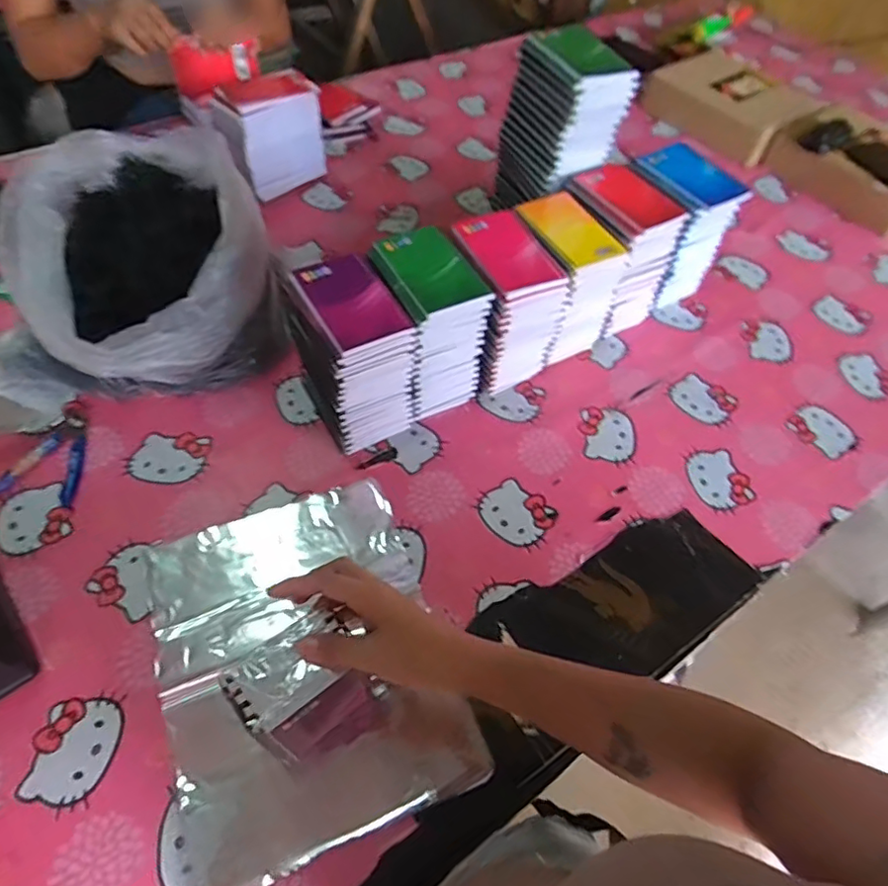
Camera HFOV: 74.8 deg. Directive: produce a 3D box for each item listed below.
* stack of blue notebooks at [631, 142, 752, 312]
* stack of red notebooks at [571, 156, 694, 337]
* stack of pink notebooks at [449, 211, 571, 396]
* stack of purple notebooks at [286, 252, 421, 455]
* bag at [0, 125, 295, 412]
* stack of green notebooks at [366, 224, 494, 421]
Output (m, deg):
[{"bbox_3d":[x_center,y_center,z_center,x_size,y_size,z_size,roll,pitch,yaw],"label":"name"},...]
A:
[{"bbox_3d":[0.317,-0.295,0.819,0.110,0.177,0.127,-19,58,-17],"label":"stack of blue notebooks"},{"bbox_3d":[0.225,-0.263,0.798,0.103,0.168,0.156,-23,59,-19],"label":"stack of red notebooks"},{"bbox_3d":[0.071,-0.167,0.719,0.094,0.178,0.135,-22,59,-18],"label":"stack of pink notebooks"},{"bbox_3d":[-0.099,-0.095,0.654,0.099,0.176,0.127,-26,60,-21],"label":"stack of purple notebooks"},{"bbox_3d":[-0.383,-0.225,0.723,0.324,0.167,0.320,-8,56,-9],"label":"bag"},{"bbox_3d":[-0.020,-0.138,0.690,0.096,0.177,0.128,-21,59,-18],"label":"stack of green notebooks"}]

